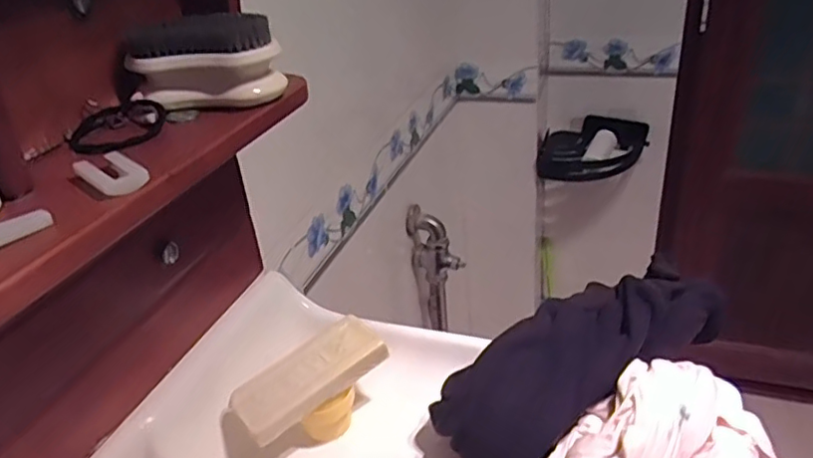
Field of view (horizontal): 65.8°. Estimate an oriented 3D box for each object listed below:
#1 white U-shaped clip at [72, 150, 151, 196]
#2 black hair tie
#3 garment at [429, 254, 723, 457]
[{"bbox_3d":[-0.169,-0.032,0.360,0.028,0.009,0.049,-28,37,-34],"label":"white U-shaped clip"},{"bbox_3d":[-0.197,-0.068,0.425,0.055,0.010,0.061,8,43,19],"label":"black hair tie"},{"bbox_3d":[0.141,0.108,0.537,0.252,0.069,0.102,-32,34,-5],"label":"garment"}]

